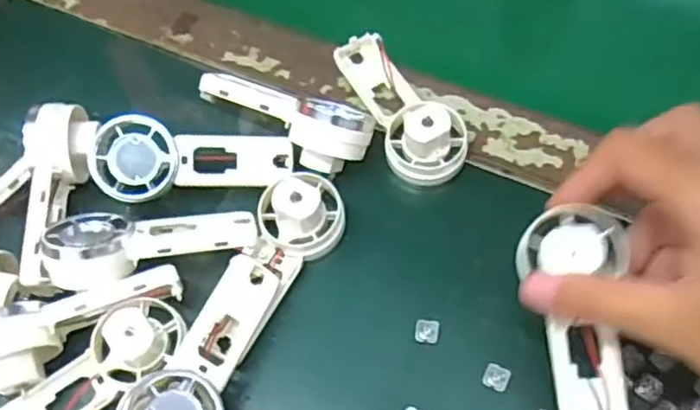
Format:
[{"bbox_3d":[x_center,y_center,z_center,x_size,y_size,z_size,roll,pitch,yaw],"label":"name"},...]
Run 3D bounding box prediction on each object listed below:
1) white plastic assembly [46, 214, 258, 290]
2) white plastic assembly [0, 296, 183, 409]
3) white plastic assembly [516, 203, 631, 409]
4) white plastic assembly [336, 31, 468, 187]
[{"bbox_3d":[-0.089,0.017,0.301,0.088,0.023,0.033,-6,63,0],"label":"white plastic assembly"},{"bbox_3d":[-0.111,0.075,0.281,0.090,0.029,0.033,-39,67,-10],"label":"white plastic assembly"},{"bbox_3d":[0.090,0.048,0.262,0.042,0.026,0.091,-7,92,0],"label":"white plastic assembly"},{"bbox_3d":[0.026,-0.053,0.339,0.038,0.032,0.093,-23,65,-3],"label":"white plastic assembly"}]

